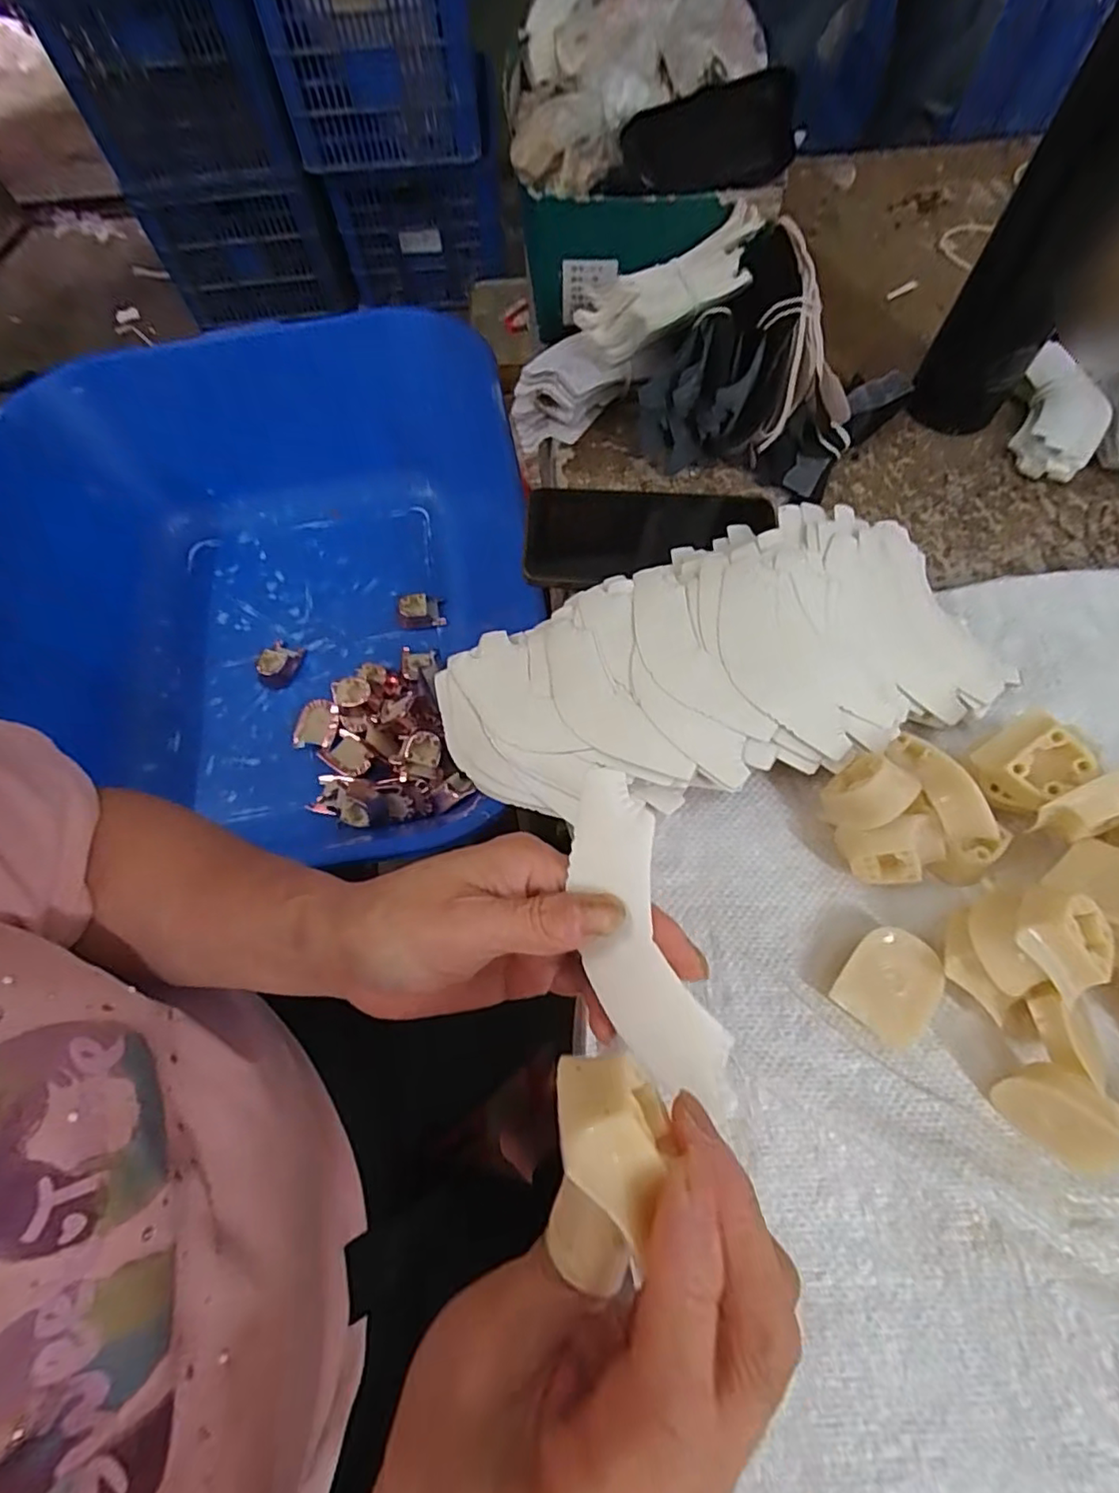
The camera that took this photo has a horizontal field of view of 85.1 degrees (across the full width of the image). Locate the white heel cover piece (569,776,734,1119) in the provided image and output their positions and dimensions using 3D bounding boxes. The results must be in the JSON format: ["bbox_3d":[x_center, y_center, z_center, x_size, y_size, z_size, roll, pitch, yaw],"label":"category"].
[{"bbox_3d":[0.025,0.066,0.209,0.038,0.004,0.113,-22,81,19],"label":"white heel cover piece"}]

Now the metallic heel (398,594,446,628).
[{"bbox_3d":[-0.153,-0.150,0.675,0.047,0.021,0.035,-8,65,-2],"label":"metallic heel"}]

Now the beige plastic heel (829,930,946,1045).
[{"bbox_3d":[0.153,0.110,0.283,0.041,0.019,0.044,33,70,15],"label":"beige plastic heel"}]

